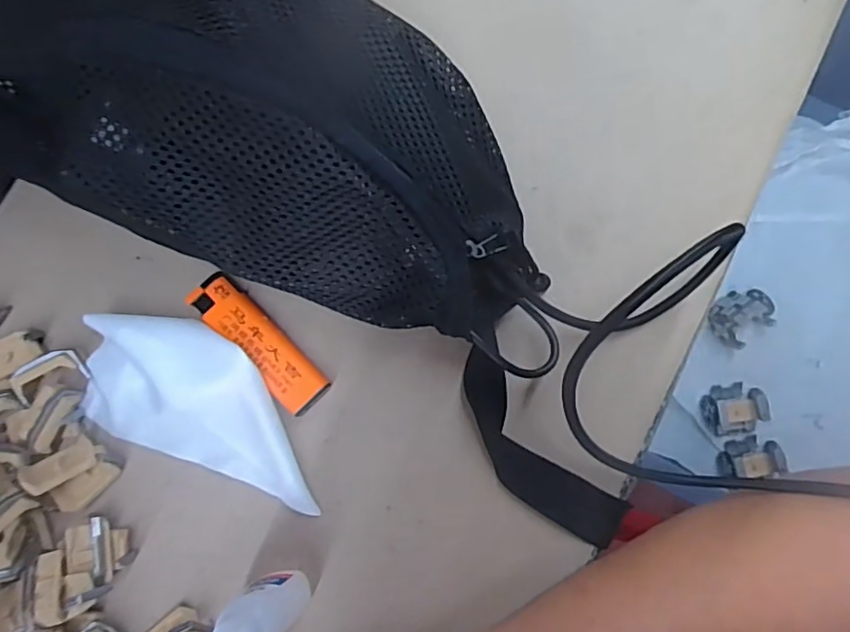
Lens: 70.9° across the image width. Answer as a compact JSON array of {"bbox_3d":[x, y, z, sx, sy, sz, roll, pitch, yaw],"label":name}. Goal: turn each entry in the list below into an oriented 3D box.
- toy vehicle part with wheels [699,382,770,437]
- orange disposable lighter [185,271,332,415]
[{"bbox_3d":[0.280,0.086,0.536,0.049,0.030,0.045,-8,83,1],"label":"toy vehicle part with wheels"},{"bbox_3d":[-0.082,0.013,0.296,0.023,0.016,0.081,-45,83,-3],"label":"orange disposable lighter"}]

